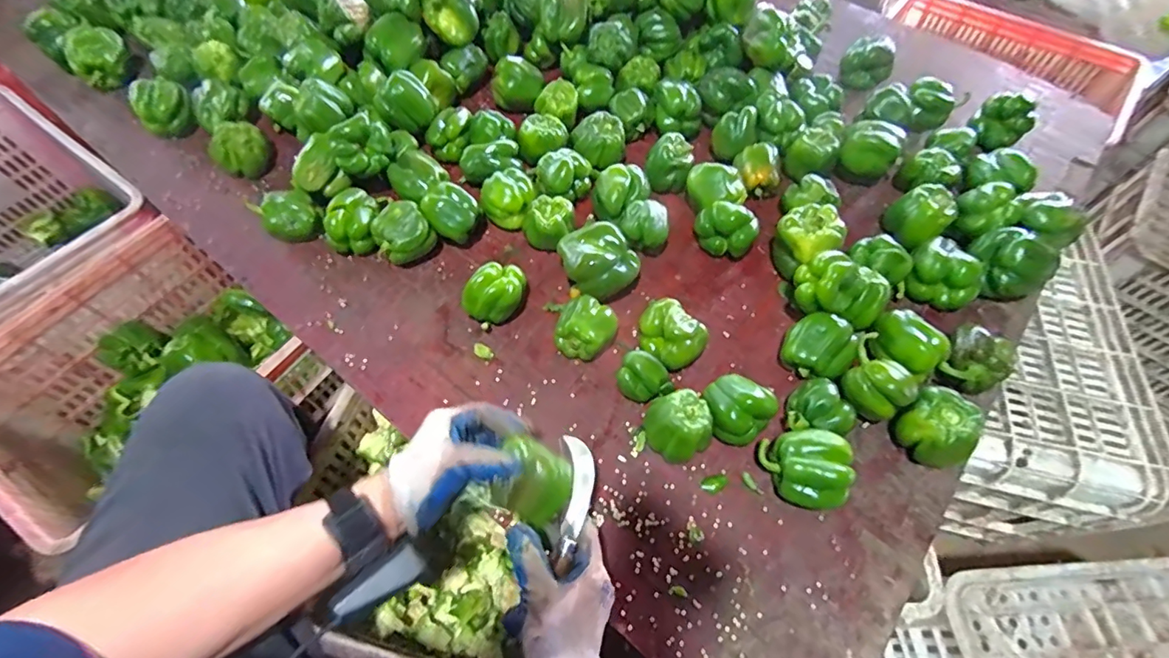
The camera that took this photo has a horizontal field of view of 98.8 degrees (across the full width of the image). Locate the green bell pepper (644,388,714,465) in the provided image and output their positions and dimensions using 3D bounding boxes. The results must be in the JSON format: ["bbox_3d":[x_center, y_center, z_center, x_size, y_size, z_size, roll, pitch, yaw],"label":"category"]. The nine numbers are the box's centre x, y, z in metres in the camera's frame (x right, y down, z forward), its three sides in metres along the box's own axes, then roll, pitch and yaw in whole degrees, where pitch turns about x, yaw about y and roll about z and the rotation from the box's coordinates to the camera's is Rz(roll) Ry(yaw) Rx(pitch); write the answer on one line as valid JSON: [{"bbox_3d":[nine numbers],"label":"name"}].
[{"bbox_3d":[0.107,0.113,0.575,0.072,0.065,0.070,-17,63,-12],"label":"green bell pepper"}]

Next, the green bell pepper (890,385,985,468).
[{"bbox_3d":[0.403,0.119,0.581,0.068,0.082,0.079,-20,63,-13],"label":"green bell pepper"}]

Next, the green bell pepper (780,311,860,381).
[{"bbox_3d":[0.289,0.028,0.624,0.079,0.074,0.071,33,64,15],"label":"green bell pepper"}]

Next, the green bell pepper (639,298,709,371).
[{"bbox_3d":[0.106,0.008,0.630,0.086,0.065,0.074,38,66,18],"label":"green bell pepper"}]

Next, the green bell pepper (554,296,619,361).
[{"bbox_3d":[-0.001,0.002,0.637,0.074,0.054,0.071,31,64,14],"label":"green bell pepper"}]

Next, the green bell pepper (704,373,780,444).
[{"bbox_3d":[0.175,0.094,0.583,0.079,0.069,0.074,1,60,-2],"label":"green bell pepper"}]

